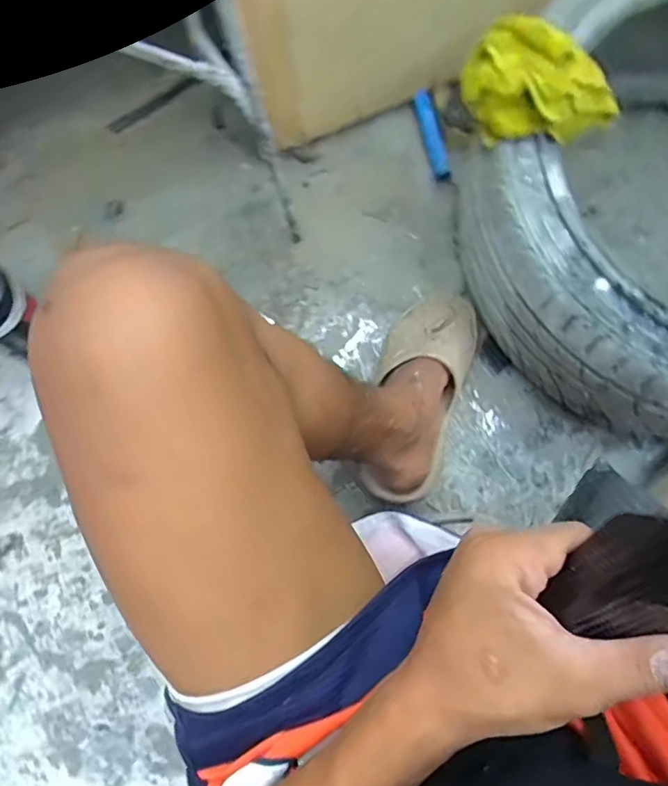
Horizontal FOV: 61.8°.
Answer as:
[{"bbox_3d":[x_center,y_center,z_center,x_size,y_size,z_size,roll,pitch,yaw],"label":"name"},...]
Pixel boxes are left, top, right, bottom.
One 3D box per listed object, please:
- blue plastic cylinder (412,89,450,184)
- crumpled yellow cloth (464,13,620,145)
[{"bbox_3d":[0.152,-0.395,0.855,0.026,0.021,0.136,-16,90,-5],"label":"blue plastic cylinder"},{"bbox_3d":[0.214,-0.325,0.592,0.163,0.094,0.101,33,78,6],"label":"crumpled yellow cloth"}]

